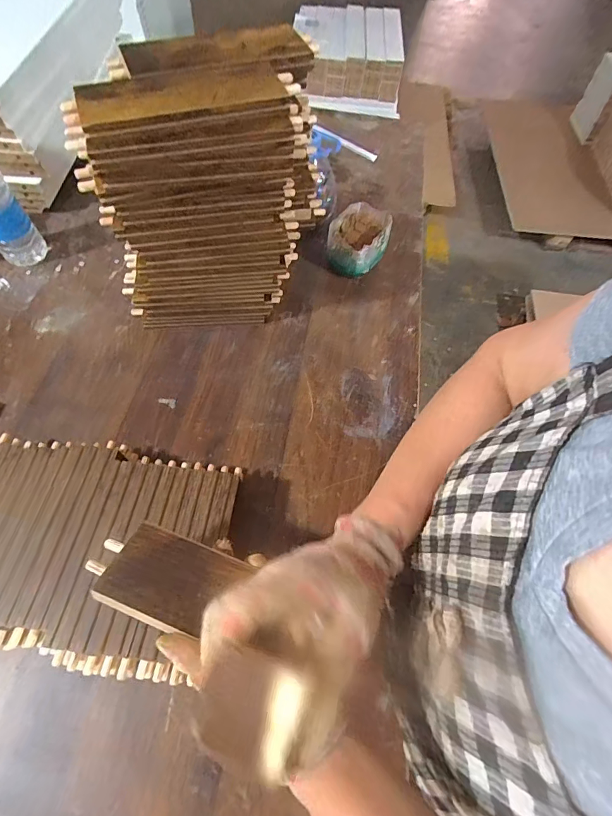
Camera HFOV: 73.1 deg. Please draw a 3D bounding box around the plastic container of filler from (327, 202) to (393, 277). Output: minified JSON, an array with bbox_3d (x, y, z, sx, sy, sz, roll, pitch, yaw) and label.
[{"bbox_3d":[0.080,-0.267,0.662,0.083,0.073,0.089,2,61,-3],"label":"plastic container of filler"}]

